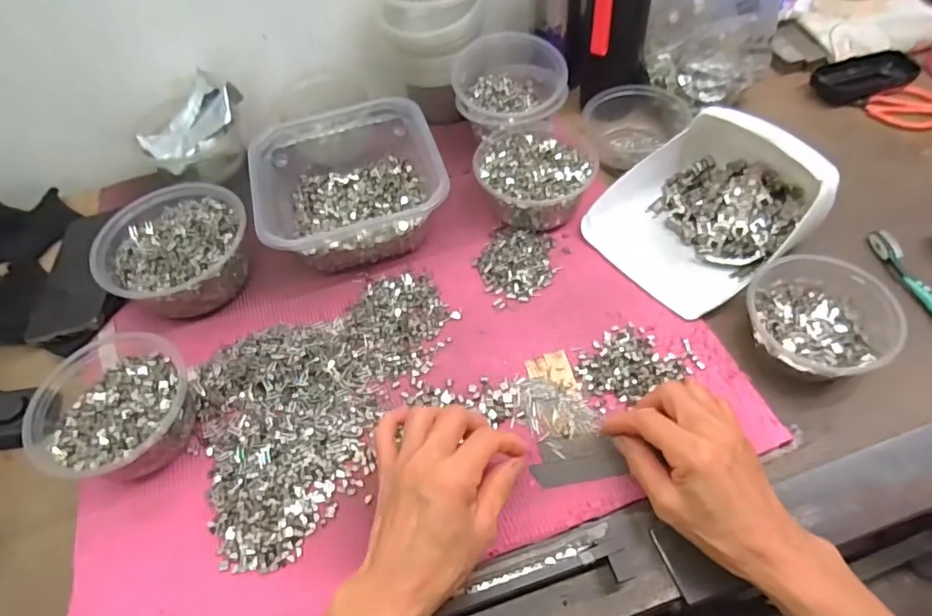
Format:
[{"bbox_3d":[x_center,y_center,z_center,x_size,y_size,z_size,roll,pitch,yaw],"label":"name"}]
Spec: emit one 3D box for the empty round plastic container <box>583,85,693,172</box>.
[{"bbox_3d":[0.179,-0.199,0.608,0.091,0.045,0.107,33,66,24],"label":"empty round plastic container"}]

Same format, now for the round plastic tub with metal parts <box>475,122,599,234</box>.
[{"bbox_3d":[0.068,-0.134,0.554,0.114,0.052,0.125,-3,56,4],"label":"round plastic tub with metal parts"}]

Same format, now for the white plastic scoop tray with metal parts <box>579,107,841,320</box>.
[{"bbox_3d":[0.218,-0.096,0.501,0.172,0.078,0.155,-34,60,-16],"label":"white plastic scoop tray with metal parts"}]

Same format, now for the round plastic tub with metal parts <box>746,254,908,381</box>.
[{"bbox_3d":[0.276,0.012,0.443,0.100,0.048,0.108,-3,56,4],"label":"round plastic tub with metal parts"}]

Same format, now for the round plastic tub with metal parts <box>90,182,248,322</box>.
[{"bbox_3d":[-0.264,-0.050,0.523,0.134,0.067,0.113,-38,61,-18],"label":"round plastic tub with metal parts"}]

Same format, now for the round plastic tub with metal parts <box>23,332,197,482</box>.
[{"bbox_3d":[-0.270,0.081,0.439,0.113,0.060,0.109,-3,54,4],"label":"round plastic tub with metal parts"}]

